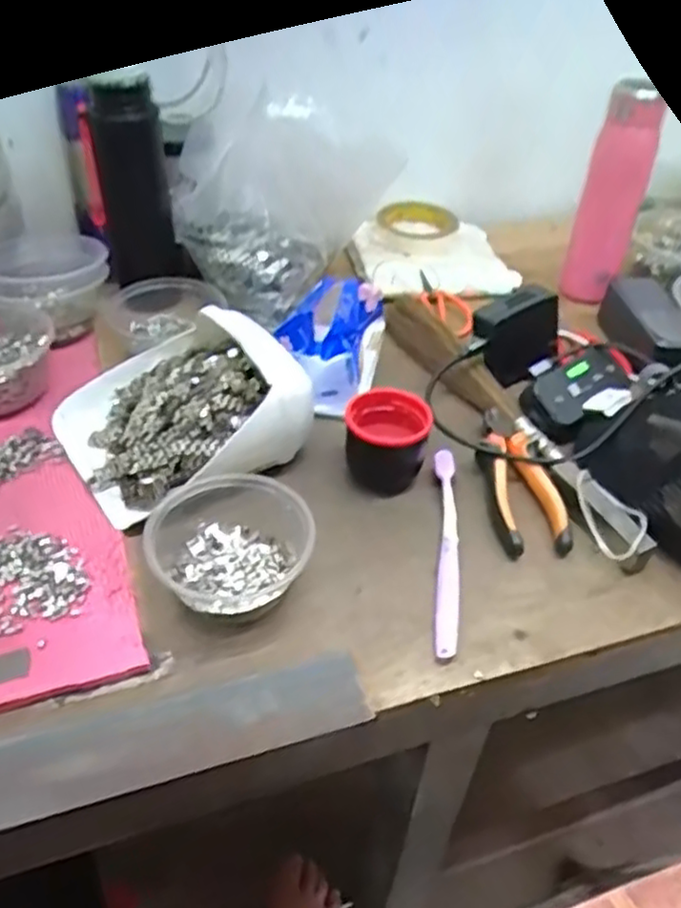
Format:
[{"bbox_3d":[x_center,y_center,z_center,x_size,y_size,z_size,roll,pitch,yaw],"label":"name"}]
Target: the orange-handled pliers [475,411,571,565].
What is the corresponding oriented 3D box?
[{"bbox_3d":[0.142,0.017,0.574,0.053,0.023,0.147,0,42,-4],"label":"orange-handled pliers"}]

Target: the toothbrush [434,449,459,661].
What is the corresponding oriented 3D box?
[{"bbox_3d":[0.077,0.066,0.517,0.018,0.022,0.173,5,42,2],"label":"toothbrush"}]

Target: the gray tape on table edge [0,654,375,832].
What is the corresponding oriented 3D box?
[{"bbox_3d":[-0.107,0.163,0.409,0.246,0.007,0.051,-11,38,-15],"label":"gray tape on table edge"}]

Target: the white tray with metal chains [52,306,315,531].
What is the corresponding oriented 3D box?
[{"bbox_3d":[-0.127,-0.039,0.565,0.169,0.078,0.157,-25,49,-28],"label":"white tray with metal chains"}]

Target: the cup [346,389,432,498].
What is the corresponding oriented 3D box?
[{"bbox_3d":[0.037,-0.011,0.571,0.063,0.062,0.058,17,43,15],"label":"cup"}]

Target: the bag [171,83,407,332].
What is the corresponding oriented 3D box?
[{"bbox_3d":[-0.055,-0.288,0.750,0.136,0.172,0.250,25,46,22],"label":"bag"}]

